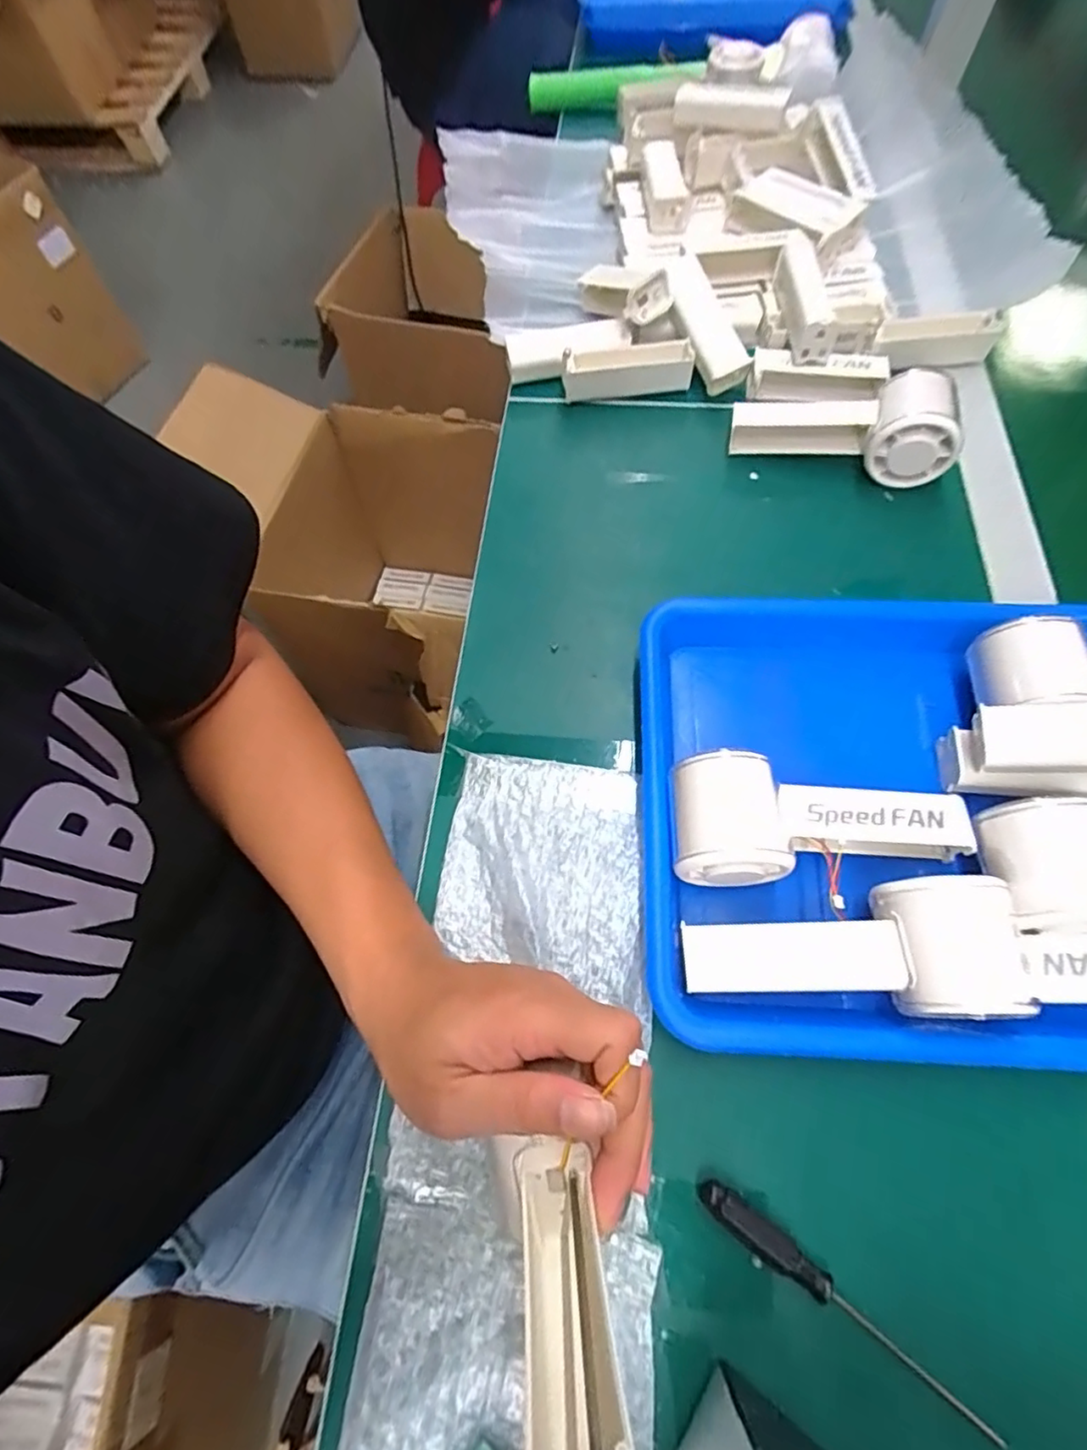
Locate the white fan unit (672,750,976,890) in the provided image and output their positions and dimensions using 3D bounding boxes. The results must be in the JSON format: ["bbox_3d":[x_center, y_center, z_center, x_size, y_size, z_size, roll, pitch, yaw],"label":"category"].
[{"bbox_3d":[0.144,0.051,0.323,0.149,0.054,0.058,-2,64,2],"label":"white fan unit"}]

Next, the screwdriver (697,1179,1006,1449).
[{"bbox_3d":[0.125,0.245,0.258,0.132,0.013,0.015,35,71,17],"label":"screwdriver"}]

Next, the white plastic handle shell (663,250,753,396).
[{"bbox_3d":[0.134,-0.333,0.505,0.044,0.027,0.115,-19,82,-6],"label":"white plastic handle shell"}]

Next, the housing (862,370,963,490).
[{"bbox_3d":[0.264,-0.211,0.435,0.059,0.052,0.059,18,67,11],"label":"housing"}]

